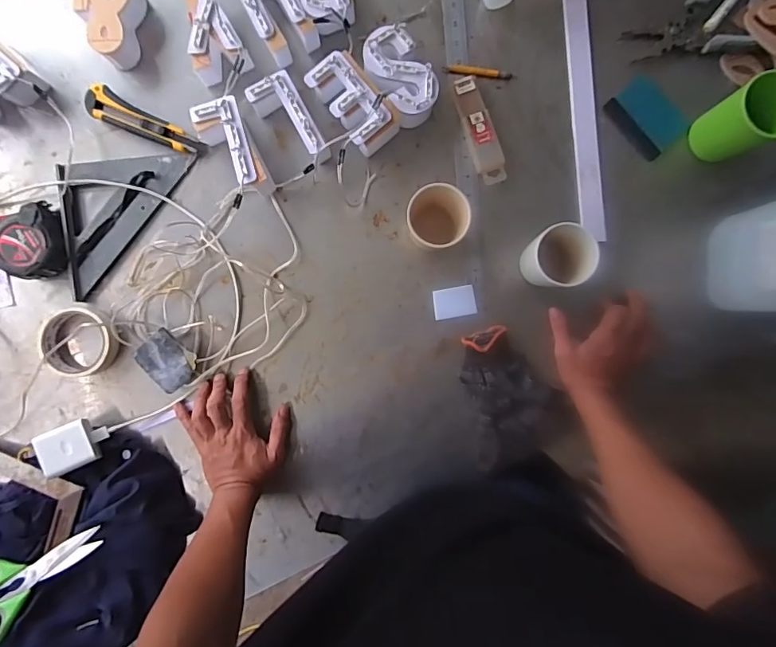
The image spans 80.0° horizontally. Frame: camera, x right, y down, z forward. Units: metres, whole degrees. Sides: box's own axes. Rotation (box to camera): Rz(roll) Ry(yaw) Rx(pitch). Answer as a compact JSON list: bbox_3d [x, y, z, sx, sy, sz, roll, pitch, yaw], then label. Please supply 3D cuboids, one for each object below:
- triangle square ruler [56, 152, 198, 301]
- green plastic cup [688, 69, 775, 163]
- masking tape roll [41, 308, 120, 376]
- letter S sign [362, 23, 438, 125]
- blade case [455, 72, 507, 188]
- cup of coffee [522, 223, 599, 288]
[{"bbox_3d":[-0.368,-0.159,0.598,0.115,0.020,0.229,39,89,-1],"label":"triangle square ruler"},{"bbox_3d":[0.427,-0.244,0.562,0.078,0.104,0.071,0,90,-1],"label":"green plastic cup"},{"bbox_3d":[-0.392,0.023,0.589,0.092,0.027,0.085,0,90,-1],"label":"masking tape roll"},{"bbox_3d":[0.015,-0.309,0.585,0.068,0.040,0.118,-32,91,-1],"label":"letter S sign"},{"bbox_3d":[0.119,-0.253,0.608,0.039,0.019,0.142,-19,91,-1],"label":"blade case"},{"bbox_3d":[0.206,-0.075,0.575,0.076,0.088,0.078,36,89,-1],"label":"cup of coffee"}]

